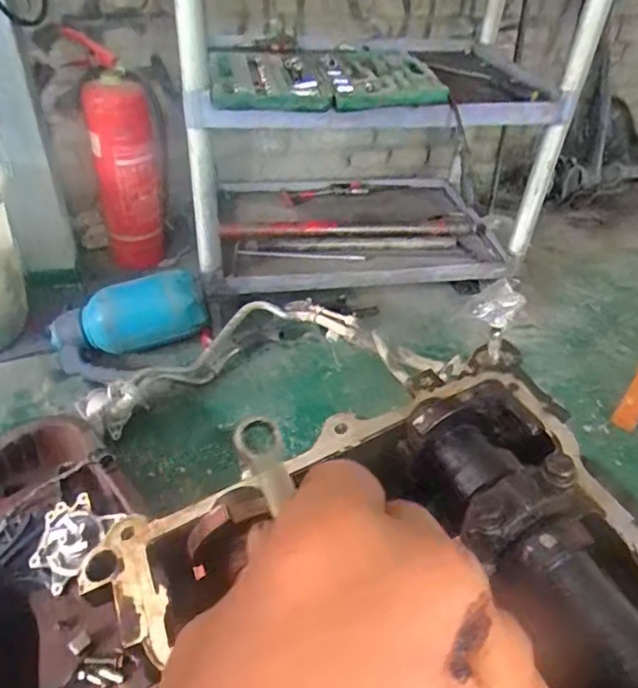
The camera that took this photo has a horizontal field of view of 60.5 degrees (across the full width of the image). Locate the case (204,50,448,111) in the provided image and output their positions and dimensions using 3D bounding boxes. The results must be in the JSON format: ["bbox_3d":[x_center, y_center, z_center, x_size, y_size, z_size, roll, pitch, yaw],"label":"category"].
[{"bbox_3d":[0.005,-0.505,1.034,0.401,0.051,0.352,-3,39,-9],"label":"case"}]

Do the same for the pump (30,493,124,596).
[{"bbox_3d":[-0.326,0.252,0.708,0.094,0.034,0.106,26,59,24],"label":"pump"}]

